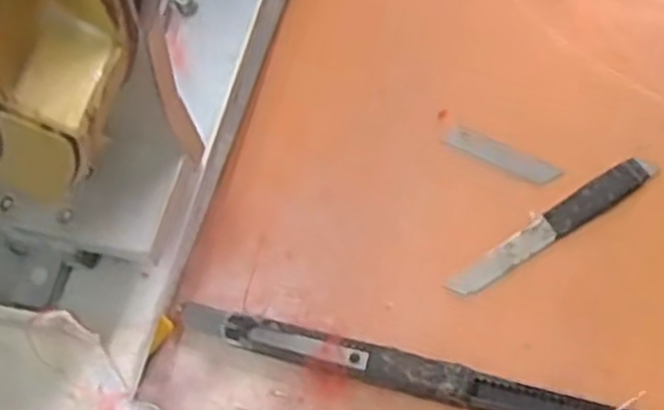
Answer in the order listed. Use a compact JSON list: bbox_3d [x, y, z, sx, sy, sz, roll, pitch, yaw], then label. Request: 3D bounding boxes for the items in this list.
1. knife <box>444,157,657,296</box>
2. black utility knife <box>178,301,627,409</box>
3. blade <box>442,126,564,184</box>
[{"bbox_3d":[0.073,0.006,0.254,0.079,0.004,0.012,-29,65,-9],"label":"knife"},{"bbox_3d":[0.020,0.050,0.235,0.141,0.009,0.012,13,66,11],"label":"black utility knife"},{"bbox_3d":[0.059,-0.017,0.268,0.040,0.004,0.009,25,74,16],"label":"blade"}]

